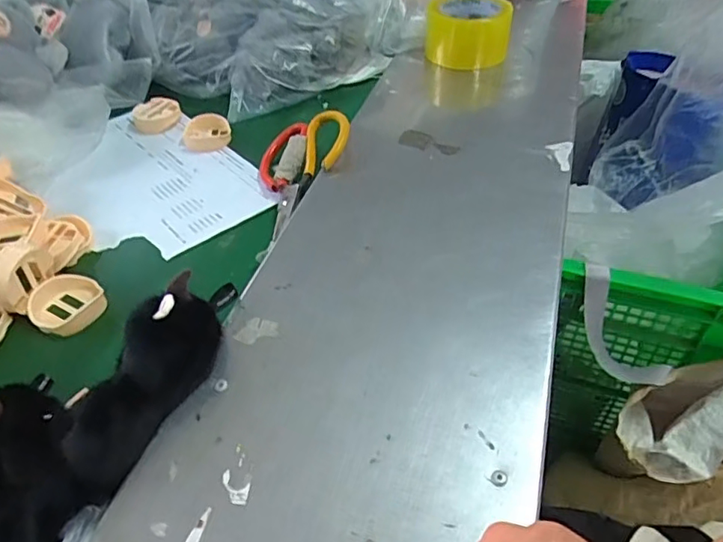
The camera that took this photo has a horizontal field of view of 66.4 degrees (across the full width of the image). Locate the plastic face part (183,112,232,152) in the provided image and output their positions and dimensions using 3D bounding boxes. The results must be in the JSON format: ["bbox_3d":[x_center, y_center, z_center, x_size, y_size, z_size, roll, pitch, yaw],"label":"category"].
[{"bbox_3d":[-0.185,-0.165,0.660,0.055,0.020,0.067,-10,45,-6],"label":"plastic face part"}]

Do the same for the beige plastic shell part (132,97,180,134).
[{"bbox_3d":[-0.256,-0.196,0.691,0.058,0.022,0.066,-18,46,-14],"label":"beige plastic shell part"}]

